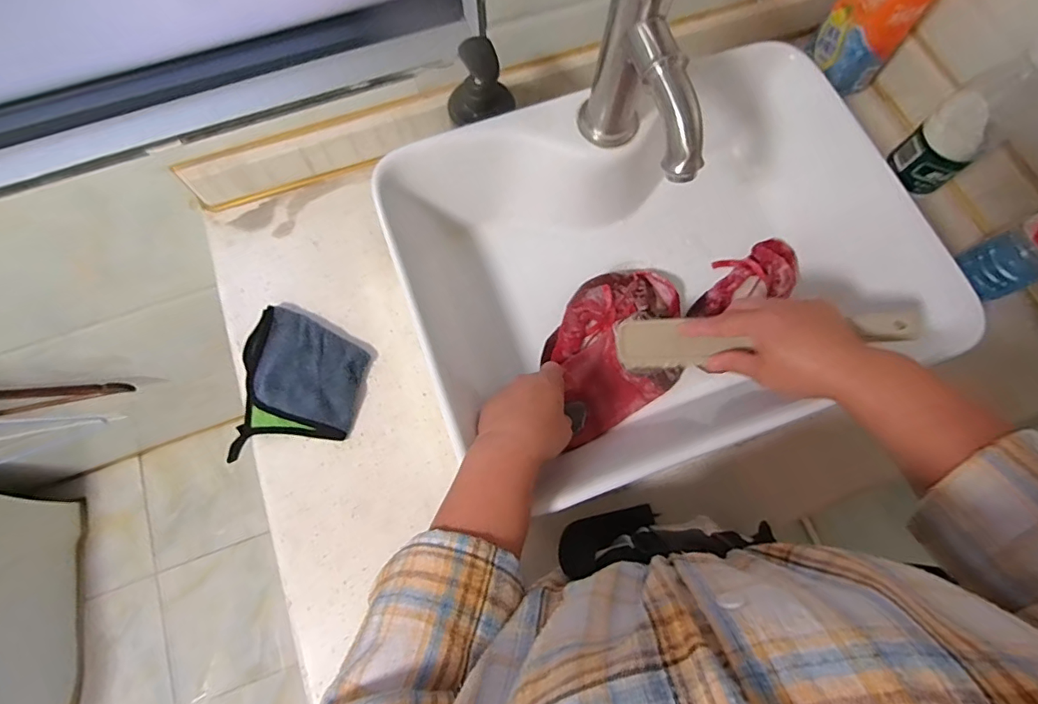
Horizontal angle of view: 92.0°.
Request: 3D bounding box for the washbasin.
[{"bbox_3d":[0.128,-0.087,0.514,0.466,0.130,0.345,-20,74,-7],"label":"washbasin"}]

